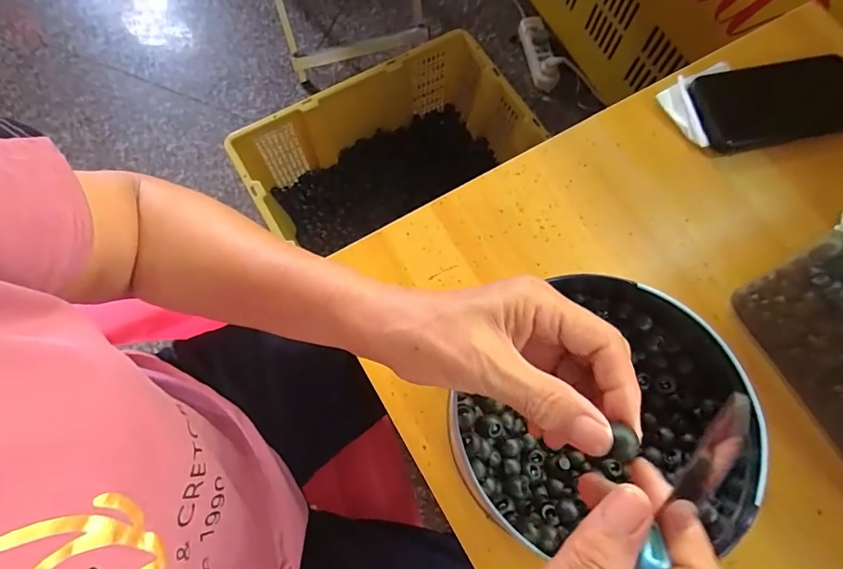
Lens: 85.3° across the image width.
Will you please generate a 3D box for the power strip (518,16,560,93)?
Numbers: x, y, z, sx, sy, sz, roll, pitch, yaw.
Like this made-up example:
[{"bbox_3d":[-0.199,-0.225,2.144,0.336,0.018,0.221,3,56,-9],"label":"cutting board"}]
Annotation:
[{"bbox_3d":[0.281,-0.554,1.095,0.058,0.040,0.189,-15,74,-6],"label":"power strip"}]

